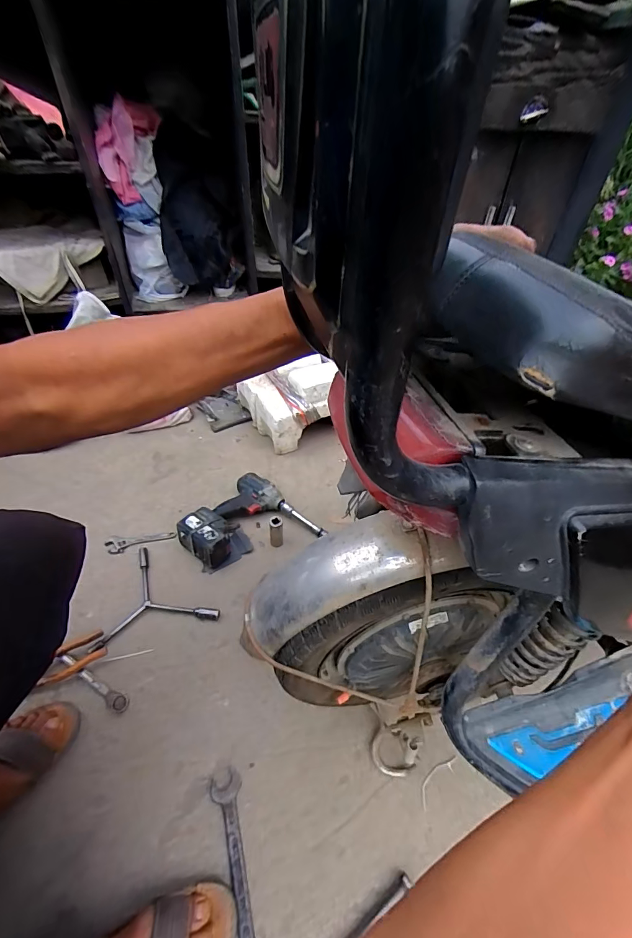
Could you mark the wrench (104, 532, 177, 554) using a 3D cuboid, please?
[{"bbox_3d":[-0.381,0.158,0.832,0.139,0.014,0.037,-6,44,-10],"label":"wrench"}]

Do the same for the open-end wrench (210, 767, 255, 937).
[{"bbox_3d":[-0.102,0.519,0.494,0.044,0.013,0.206,-11,46,-15],"label":"open-end wrench"}]

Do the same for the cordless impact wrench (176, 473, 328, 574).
[{"bbox_3d":[-0.159,0.123,0.851,0.193,0.087,0.237,28,50,24],"label":"cordless impact wrench"}]

